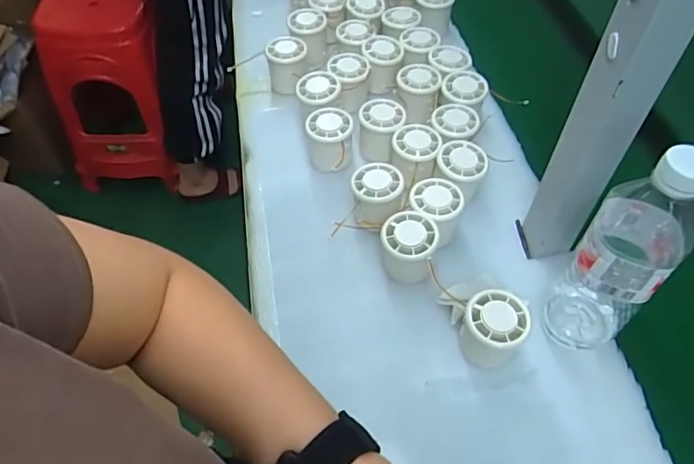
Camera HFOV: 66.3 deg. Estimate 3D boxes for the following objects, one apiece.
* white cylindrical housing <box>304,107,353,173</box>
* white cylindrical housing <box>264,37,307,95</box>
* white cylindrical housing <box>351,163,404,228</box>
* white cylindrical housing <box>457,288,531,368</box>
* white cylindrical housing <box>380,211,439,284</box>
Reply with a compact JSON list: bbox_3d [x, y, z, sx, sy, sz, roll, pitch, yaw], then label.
[{"bbox_3d":[-0.021,-0.110,0.636,0.053,0.058,0.056,0,53,0],"label":"white cylindrical housing"},{"bbox_3d":[-0.081,-0.227,0.721,0.052,0.058,0.053,0,53,0],"label":"white cylindrical housing"},{"bbox_3d":[0.032,-0.040,0.565,0.051,0.037,0.061,6,53,4],"label":"white cylindrical housing"},{"bbox_3d":[0.132,0.088,0.481,0.051,0.054,0.050,0,53,0],"label":"white cylindrical housing"},{"bbox_3d":[0.061,0.017,0.537,0.052,0.055,0.051,0,53,0],"label":"white cylindrical housing"}]

